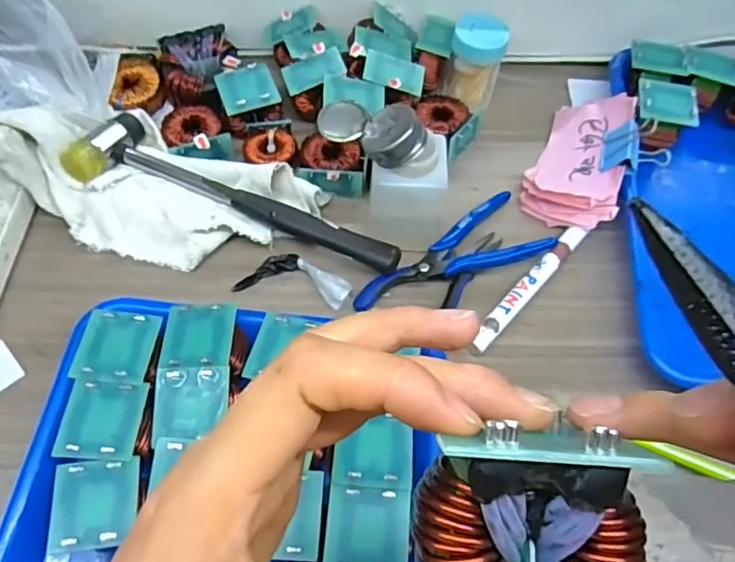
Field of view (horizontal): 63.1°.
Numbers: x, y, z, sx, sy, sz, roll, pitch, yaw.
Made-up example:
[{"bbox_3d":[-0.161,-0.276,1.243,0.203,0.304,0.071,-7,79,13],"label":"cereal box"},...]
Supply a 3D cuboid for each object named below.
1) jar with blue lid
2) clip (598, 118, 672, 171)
[{"bbox_3d":[0.093,-0.187,0.524,0.044,0.078,0.036,7,61,2],"label":"jar with blue lid"},{"bbox_3d":[0.215,-0.105,0.473,0.049,0.024,0.041,15,62,6],"label":"clip"}]

